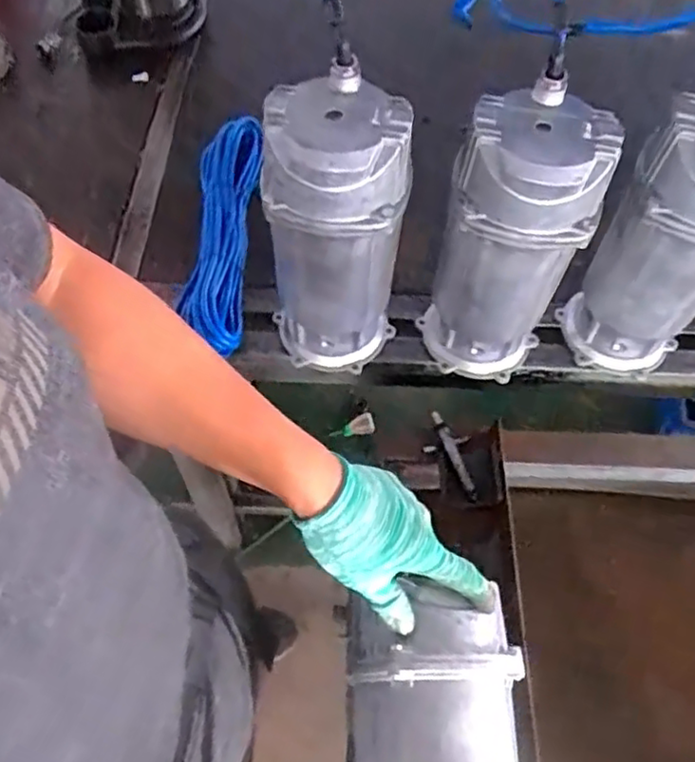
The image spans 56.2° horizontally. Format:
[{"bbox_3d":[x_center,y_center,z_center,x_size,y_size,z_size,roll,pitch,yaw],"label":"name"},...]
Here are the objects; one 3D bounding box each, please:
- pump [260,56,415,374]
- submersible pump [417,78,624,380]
[{"bbox_3d":[-0.012,-0.136,0.651,0.121,0.300,0.112,2,59,-1],"label":"pump"},{"bbox_3d":[0.158,-0.125,0.656,0.127,0.294,0.110,20,60,9],"label":"submersible pump"}]

